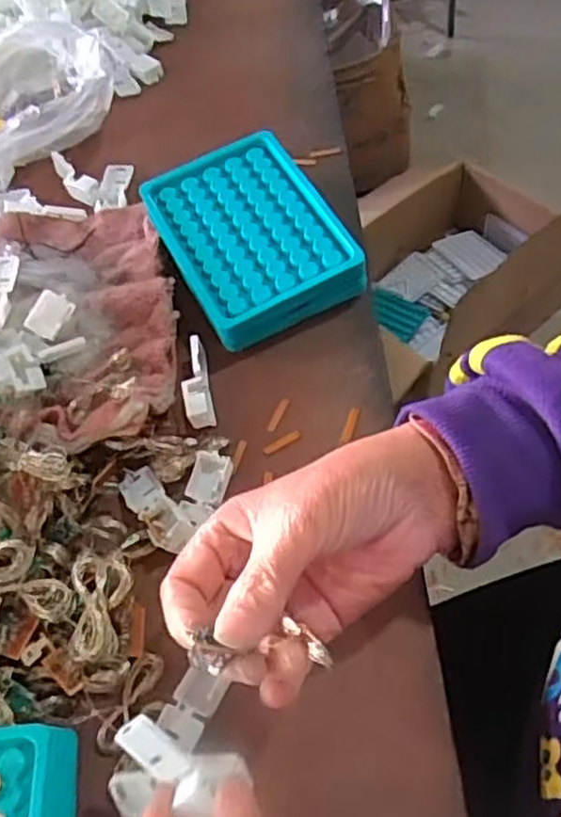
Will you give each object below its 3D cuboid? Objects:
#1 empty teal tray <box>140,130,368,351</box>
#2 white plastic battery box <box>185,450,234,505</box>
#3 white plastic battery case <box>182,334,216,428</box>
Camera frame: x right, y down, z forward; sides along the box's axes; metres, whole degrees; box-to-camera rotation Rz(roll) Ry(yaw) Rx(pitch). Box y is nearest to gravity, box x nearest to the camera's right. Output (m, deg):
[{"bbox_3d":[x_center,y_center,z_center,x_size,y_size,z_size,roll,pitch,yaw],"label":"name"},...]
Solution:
[{"bbox_3d":[-0.019,-0.106,0.452,0.099,0.037,0.132,-26,58,-10],"label":"empty teal tray"},{"bbox_3d":[-0.037,0.036,0.382,0.020,0.010,0.028,12,60,14],"label":"white plastic battery box"},{"bbox_3d":[-0.049,-0.016,0.414,0.015,0.014,0.053,-12,57,-1],"label":"white plastic battery case"}]

